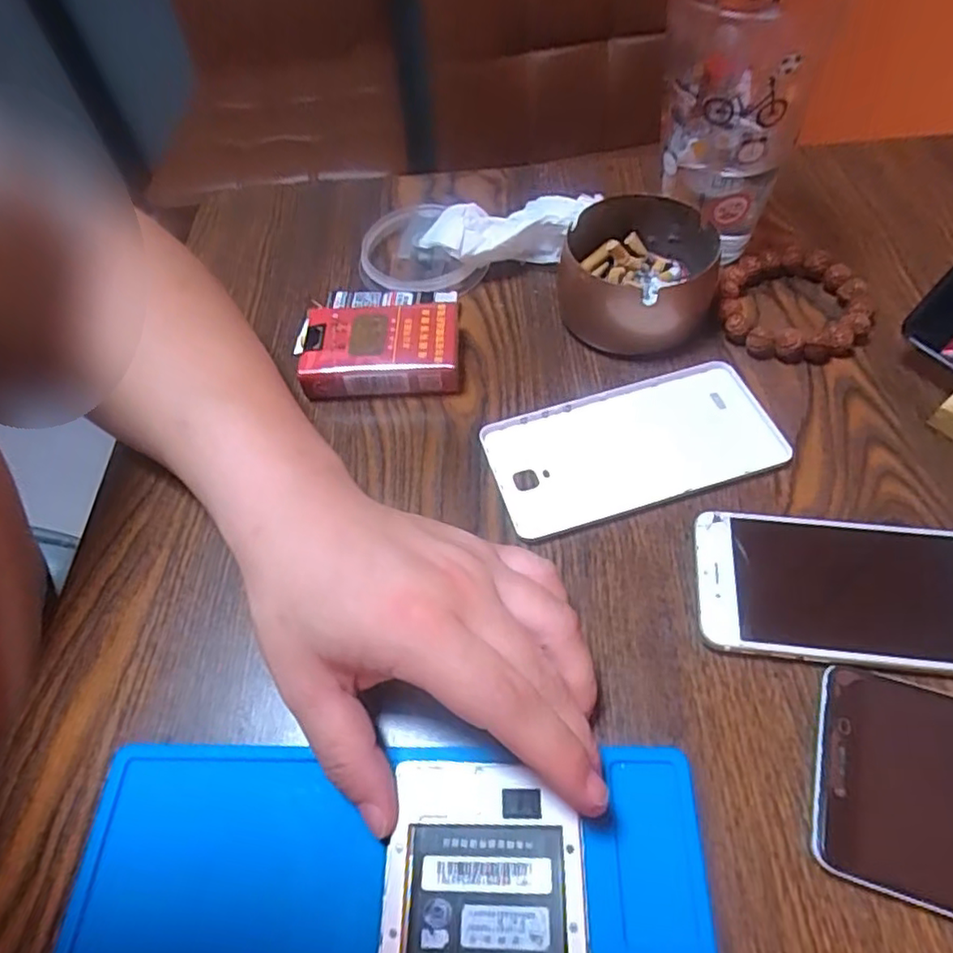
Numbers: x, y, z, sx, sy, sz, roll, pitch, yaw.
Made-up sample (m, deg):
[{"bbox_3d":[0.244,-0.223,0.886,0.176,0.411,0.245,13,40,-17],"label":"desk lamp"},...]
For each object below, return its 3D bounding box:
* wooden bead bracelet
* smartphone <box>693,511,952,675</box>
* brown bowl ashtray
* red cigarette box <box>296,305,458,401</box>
[{"bbox_3d":[0.181,-0.101,0.373,0.078,0.016,0.079,8,57,10],"label":"wooden bead bracelet"},{"bbox_3d":[0.164,0.049,0.280,0.133,0.009,0.066,4,57,8],"label":"smartphone"},{"bbox_3d":[0.093,-0.117,0.374,0.087,0.047,0.082,10,58,12],"label":"brown bowl ashtray"},{"bbox_3d":[-0.055,-0.071,0.372,0.087,0.026,0.053,-5,56,2],"label":"red cigarette box"}]

